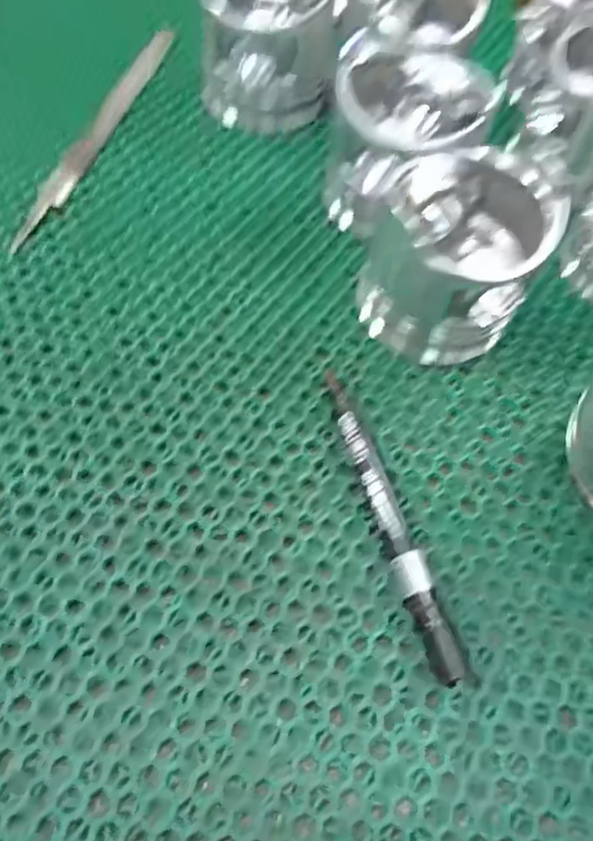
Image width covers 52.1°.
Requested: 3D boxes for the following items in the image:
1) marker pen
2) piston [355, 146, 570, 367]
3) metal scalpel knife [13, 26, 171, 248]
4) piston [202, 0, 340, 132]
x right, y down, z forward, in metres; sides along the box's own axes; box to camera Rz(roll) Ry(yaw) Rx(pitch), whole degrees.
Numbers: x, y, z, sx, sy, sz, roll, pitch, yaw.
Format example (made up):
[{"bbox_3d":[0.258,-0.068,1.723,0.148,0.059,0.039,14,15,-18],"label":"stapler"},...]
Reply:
[{"bbox_3d":[0.045,0.043,0.301,0.019,0.018,0.164,-14,65,-10],"label":"marker pen"},{"bbox_3d":[0.086,-0.091,0.336,0.090,0.084,0.092,13,63,3],"label":"piston"},{"bbox_3d":[-0.141,-0.206,0.430,0.021,0.005,0.229,18,64,6],"label":"metal scalpel knife"},{"bbox_3d":[-0.020,-0.271,0.429,0.092,0.088,0.092,-1,63,-4],"label":"piston"}]

